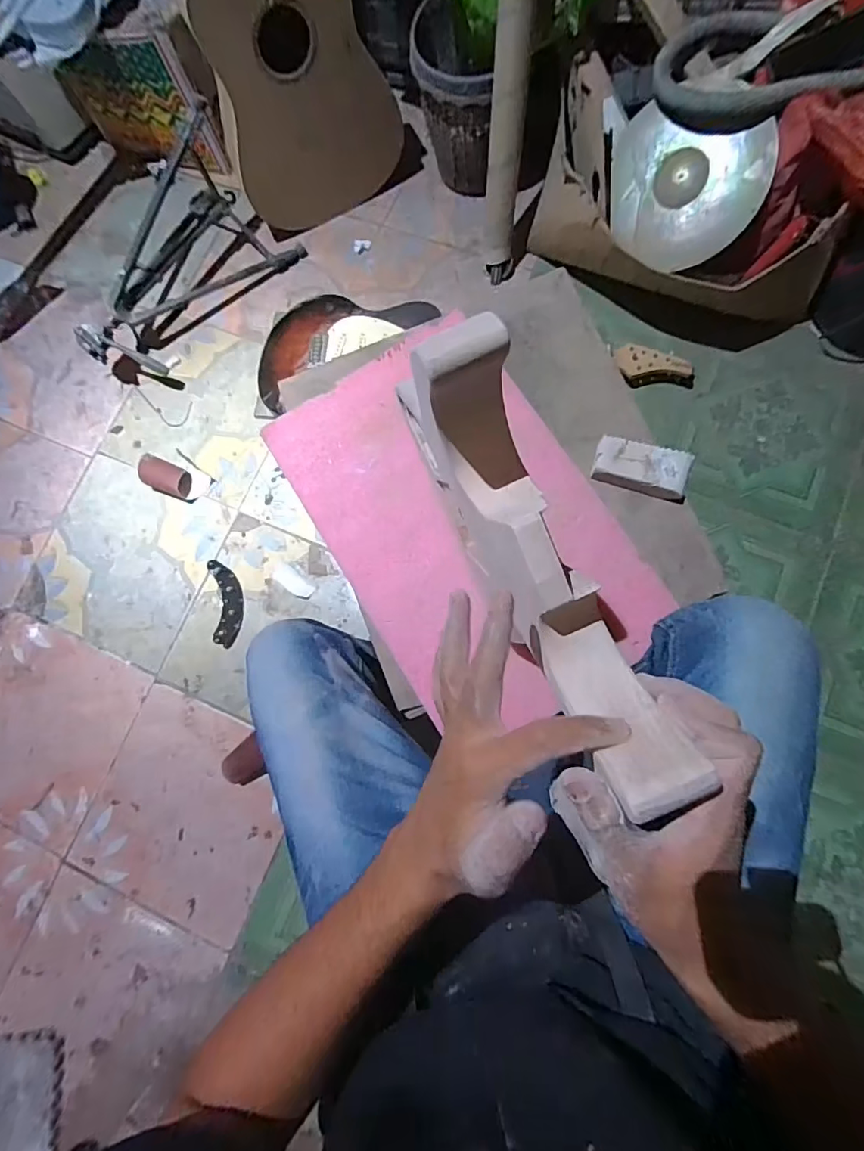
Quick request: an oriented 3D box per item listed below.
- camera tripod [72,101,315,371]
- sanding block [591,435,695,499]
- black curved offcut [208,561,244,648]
[{"bbox_3d":[-0.594,-0.698,1.116,0.289,0.224,0.521,40,85,10],"label":"camera tripod"},{"bbox_3d":[0.267,-0.138,0.638,0.114,0.021,0.055,16,84,7],"label":"sanding block"},{"bbox_3d":[-0.448,0.059,1.089,0.064,0.042,0.192,-6,79,4],"label":"black curved offcut"}]

